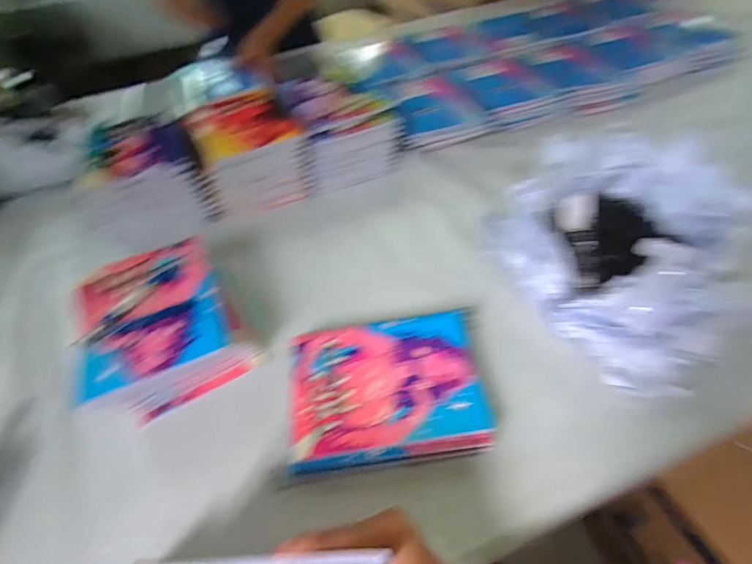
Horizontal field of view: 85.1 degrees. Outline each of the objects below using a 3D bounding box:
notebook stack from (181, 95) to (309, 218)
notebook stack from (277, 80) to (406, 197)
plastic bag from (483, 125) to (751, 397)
[{"bbox_3d":[-0.223,-0.225,0.716,0.165,0.108,0.189,-24,52,-13],"label":"notebook stack"},{"bbox_3d":[-0.073,-0.285,0.750,0.169,0.104,0.217,-21,51,-12],"label":"notebook stack"},{"bbox_3d":[0.297,-0.057,0.518,0.289,0.109,0.357,23,56,23],"label":"plastic bag"}]

